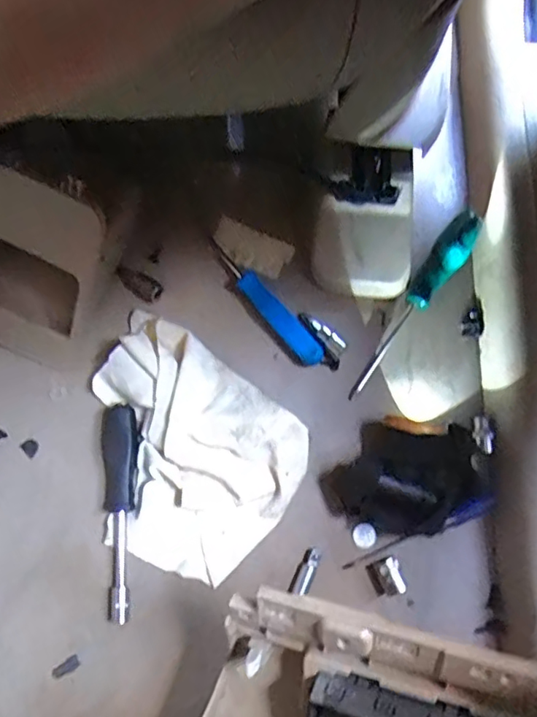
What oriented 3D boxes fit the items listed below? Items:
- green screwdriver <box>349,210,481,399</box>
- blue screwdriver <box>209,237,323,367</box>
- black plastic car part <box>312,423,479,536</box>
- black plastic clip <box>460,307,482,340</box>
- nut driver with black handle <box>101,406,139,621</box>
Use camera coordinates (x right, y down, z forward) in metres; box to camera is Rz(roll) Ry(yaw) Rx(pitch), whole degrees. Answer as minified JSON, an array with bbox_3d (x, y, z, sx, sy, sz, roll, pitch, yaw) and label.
[{"bbox_3d":[0.126,-0.046,0.465,0.027,0.027,0.185,32,80,9],"label":"green screwdriver"},{"bbox_3d":[-0.001,-0.050,0.476,0.020,0.021,0.136,-38,78,-6],"label":"blue screwdriver"},{"bbox_3d":[0.106,0.092,0.424,0.119,0.044,0.083,9,78,4],"label":"black plastic car part"},{"bbox_3d":[0.175,-0.032,0.476,0.018,0.008,0.030,-2,77,2],"label":"black plastic clip"},{"bbox_3d":[-0.116,0.117,0.430,0.030,0.020,0.159,-5,77,1],"label":"nut driver with black handle"}]

